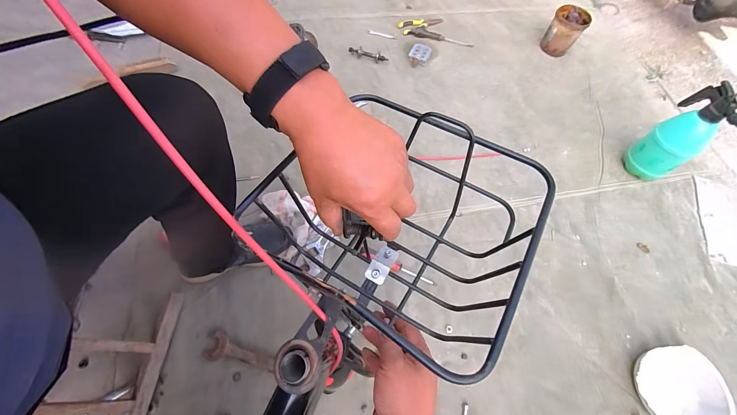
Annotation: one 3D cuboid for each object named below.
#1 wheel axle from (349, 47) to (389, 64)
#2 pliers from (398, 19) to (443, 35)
[{"bbox_3d":[-0.001,-0.552,1.123,0.149,0.032,0.036,20,66,6],"label":"wheel axle"},{"bbox_3d":[0.212,-0.744,1.251,0.191,0.022,0.069,-24,69,-14],"label":"pliers"}]

